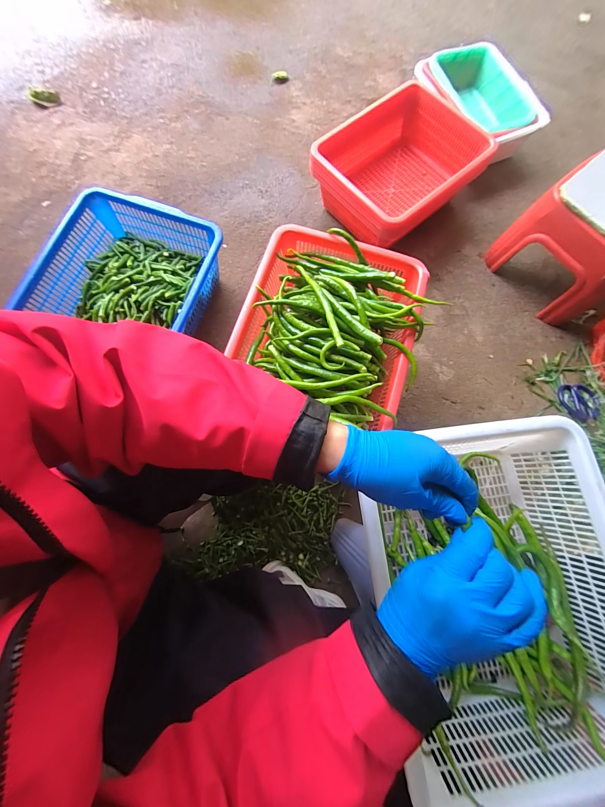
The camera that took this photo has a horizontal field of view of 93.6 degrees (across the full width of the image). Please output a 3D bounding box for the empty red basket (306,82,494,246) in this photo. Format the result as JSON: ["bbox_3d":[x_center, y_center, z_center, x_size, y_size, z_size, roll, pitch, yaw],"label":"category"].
[{"bbox_3d":[0.293,-0.710,0.860,0.487,0.171,0.367,-42,81,-9],"label":"empty red basket"}]

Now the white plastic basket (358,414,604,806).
[{"bbox_3d":[0.286,0.262,0.435,0.343,0.139,0.454,-5,77,-2],"label":"white plastic basket"}]

